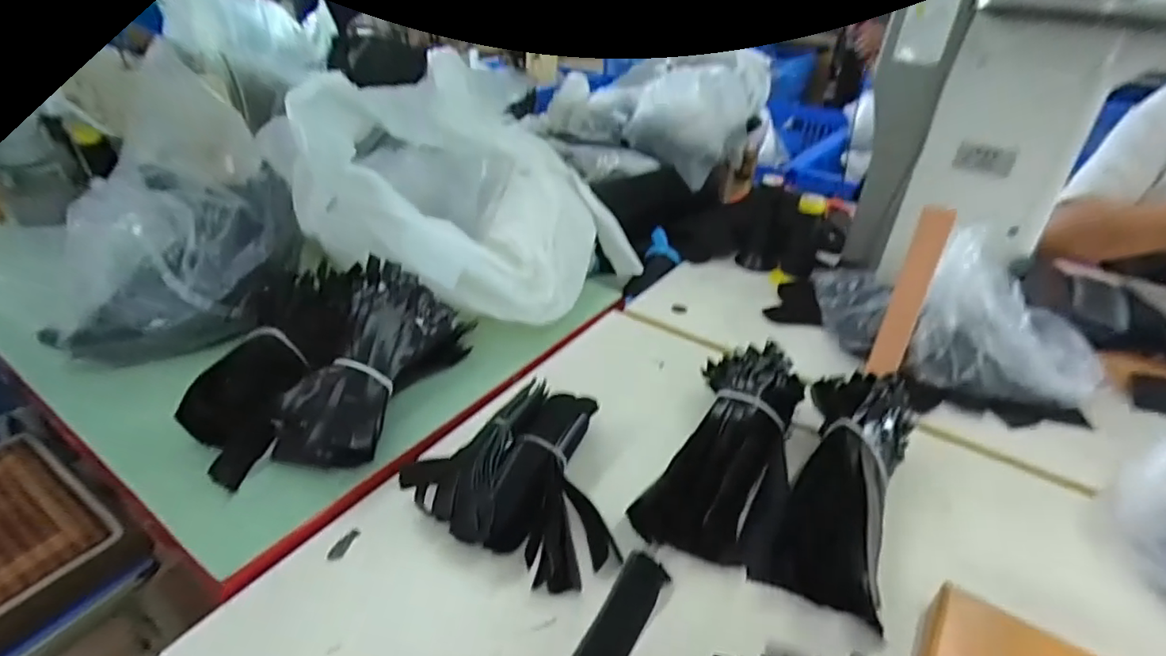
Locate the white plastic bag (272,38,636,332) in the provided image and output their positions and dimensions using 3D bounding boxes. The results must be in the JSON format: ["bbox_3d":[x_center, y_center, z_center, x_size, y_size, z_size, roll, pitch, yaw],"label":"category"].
[{"bbox_3d":[-0.141,-0.178,0.727,0.364,0.206,0.335,-24,42,-31],"label":"white plastic bag"}]

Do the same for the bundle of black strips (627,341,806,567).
[{"bbox_3d":[0.129,0.105,0.508,0.097,0.050,0.215,20,52,25],"label":"bundle of black strips"}]

